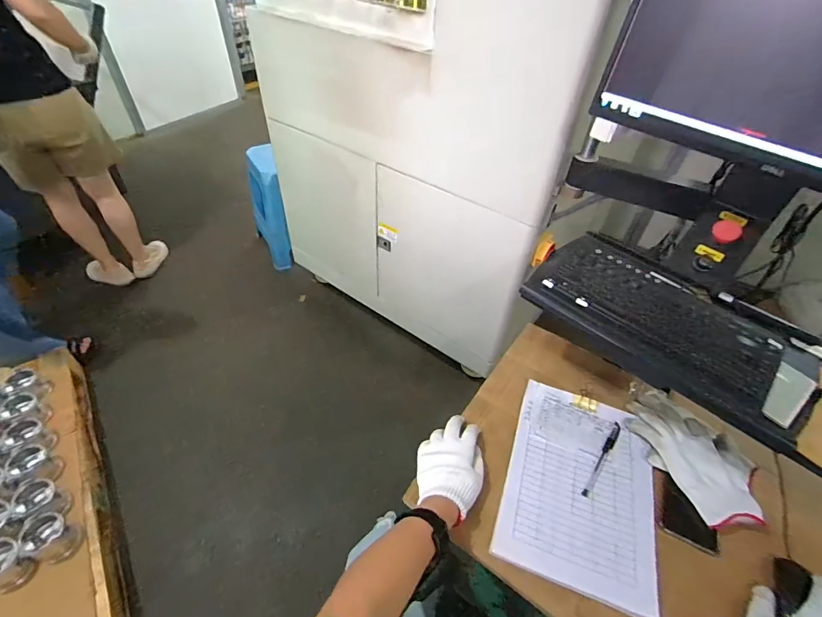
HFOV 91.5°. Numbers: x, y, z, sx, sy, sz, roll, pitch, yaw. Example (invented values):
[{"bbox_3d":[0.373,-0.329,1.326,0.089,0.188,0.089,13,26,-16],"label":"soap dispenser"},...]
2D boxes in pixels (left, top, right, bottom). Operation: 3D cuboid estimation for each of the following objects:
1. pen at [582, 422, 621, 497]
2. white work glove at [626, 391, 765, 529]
[{"bbox_3d":[0.307,0.239,0.642,0.014,0.010,0.145,32,53,25],"label":"pen"},{"bbox_3d":[0.440,0.228,0.635,0.116,0.033,0.212,-17,50,-18],"label":"white work glove"}]

